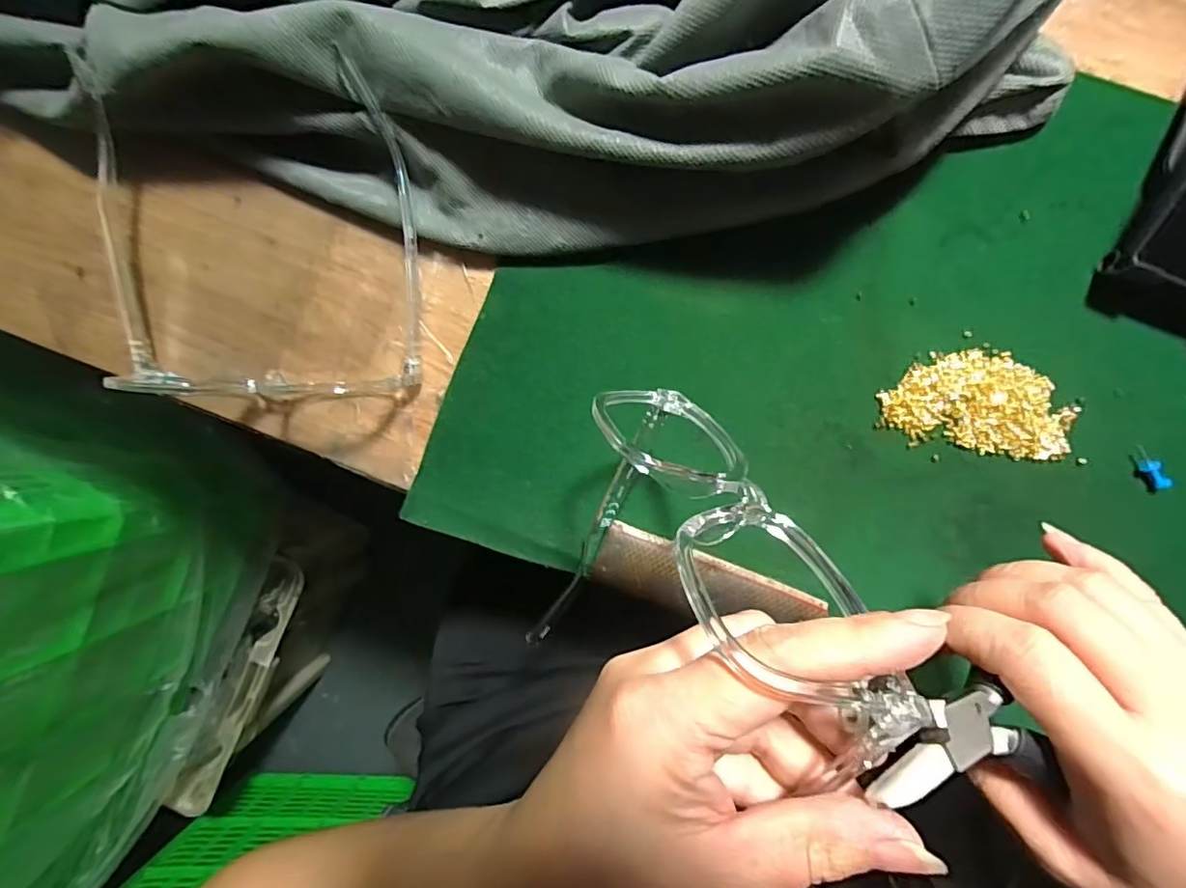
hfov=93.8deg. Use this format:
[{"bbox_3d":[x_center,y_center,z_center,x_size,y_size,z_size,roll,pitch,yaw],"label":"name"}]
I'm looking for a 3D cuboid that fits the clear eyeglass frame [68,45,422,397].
[{"bbox_3d":[-0.171,-0.096,0.275,0.169,0.051,0.148,-1,91,4],"label":"clear eyeglass frame"}]

